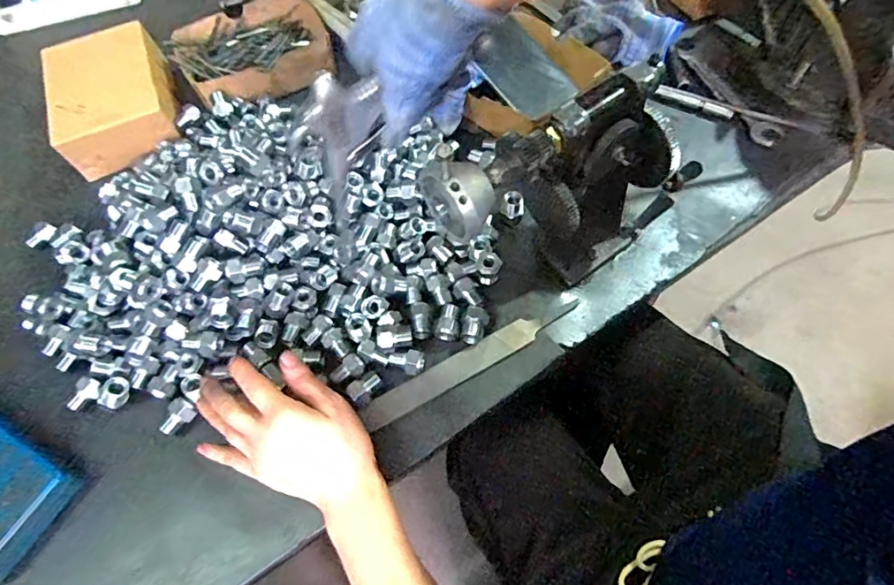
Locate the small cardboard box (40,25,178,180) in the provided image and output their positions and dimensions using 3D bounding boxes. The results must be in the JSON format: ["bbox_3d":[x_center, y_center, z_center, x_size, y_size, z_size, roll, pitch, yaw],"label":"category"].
[{"bbox_3d":[-0.384,-0.227,0.584,0.125,0.057,0.162,-22,62,-8],"label":"small cardboard box"}]

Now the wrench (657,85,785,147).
[{"bbox_3d":[0.301,-0.201,0.563,0.137,0.005,0.024,33,68,20],"label":"wrench"}]

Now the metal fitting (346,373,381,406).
[{"bbox_3d":[-0.068,0.080,0.424,0.027,0.017,0.019,-42,67,-18],"label":"metal fitting"}]

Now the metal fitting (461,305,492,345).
[{"bbox_3d":[0.026,0.029,0.447,0.021,0.022,0.031,14,63,11],"label":"metal fitting"}]

